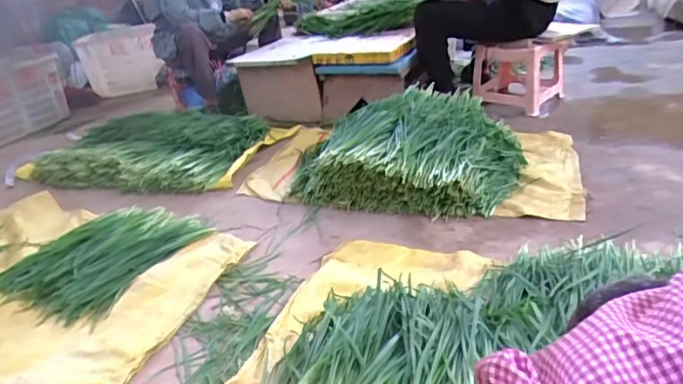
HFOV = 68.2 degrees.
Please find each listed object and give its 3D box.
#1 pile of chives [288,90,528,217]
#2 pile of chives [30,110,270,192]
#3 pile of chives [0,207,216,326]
[{"bbox_3d":[0.201,-0.164,1.557,0.669,0.188,0.546,4,31,20],"label":"pile of chives"},{"bbox_3d":[-0.679,-0.182,1.854,0.746,0.122,0.524,4,31,20],"label":"pile of chives"},{"bbox_3d":[-0.622,0.160,1.321,0.368,0.049,0.435,10,33,29],"label":"pile of chives"}]

